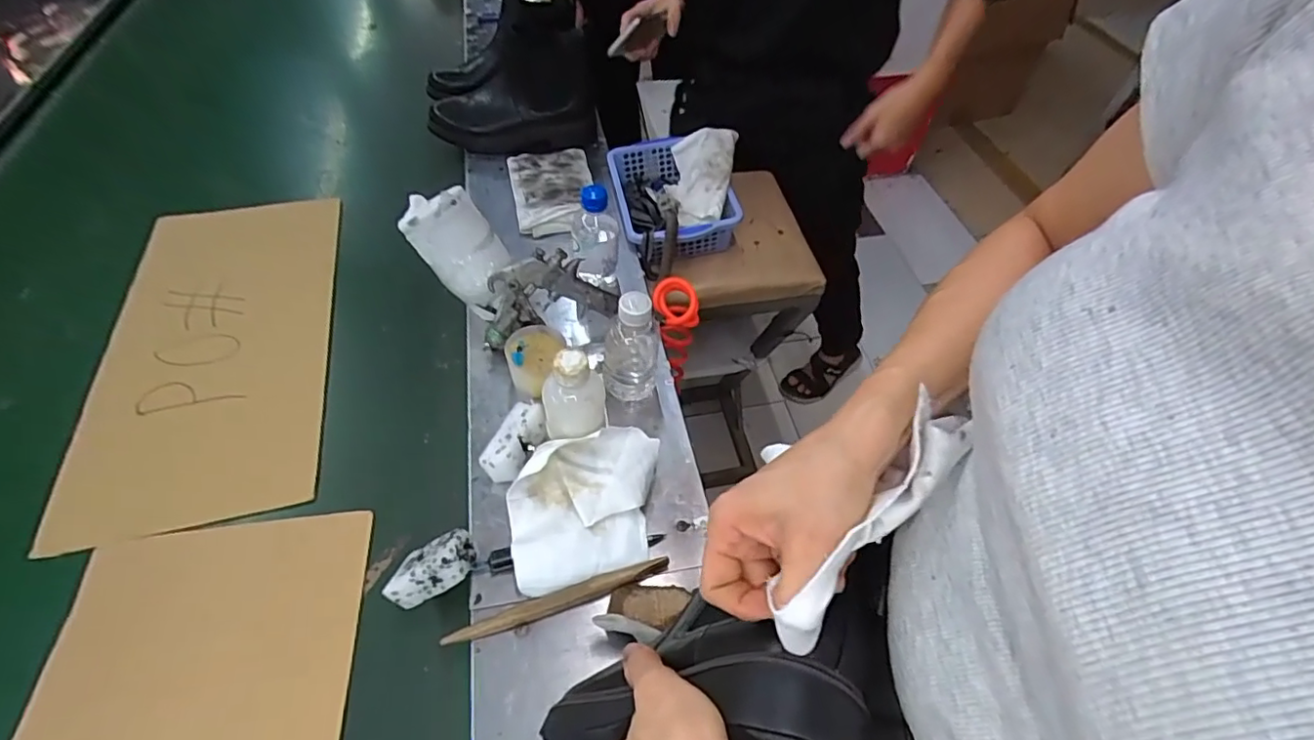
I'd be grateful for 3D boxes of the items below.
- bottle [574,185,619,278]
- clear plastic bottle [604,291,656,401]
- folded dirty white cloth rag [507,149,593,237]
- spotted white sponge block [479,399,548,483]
[{"bbox_3d":[-0.075,-0.163,0.713,0.052,0.142,0.057,1,52,-1],"label":"bottle"},{"bbox_3d":[-0.028,-0.022,0.603,0.053,0.143,0.048,-1,52,-2],"label":"clear plastic bottle"},{"bbox_3d":[-0.154,-0.266,0.861,0.118,0.033,0.177,-9,53,-9],"label":"folded dirty white cloth rag"},{"bbox_3d":[-0.139,0.070,0.573,0.039,0.028,0.082,19,54,13],"label":"spotted white sponge block"}]

